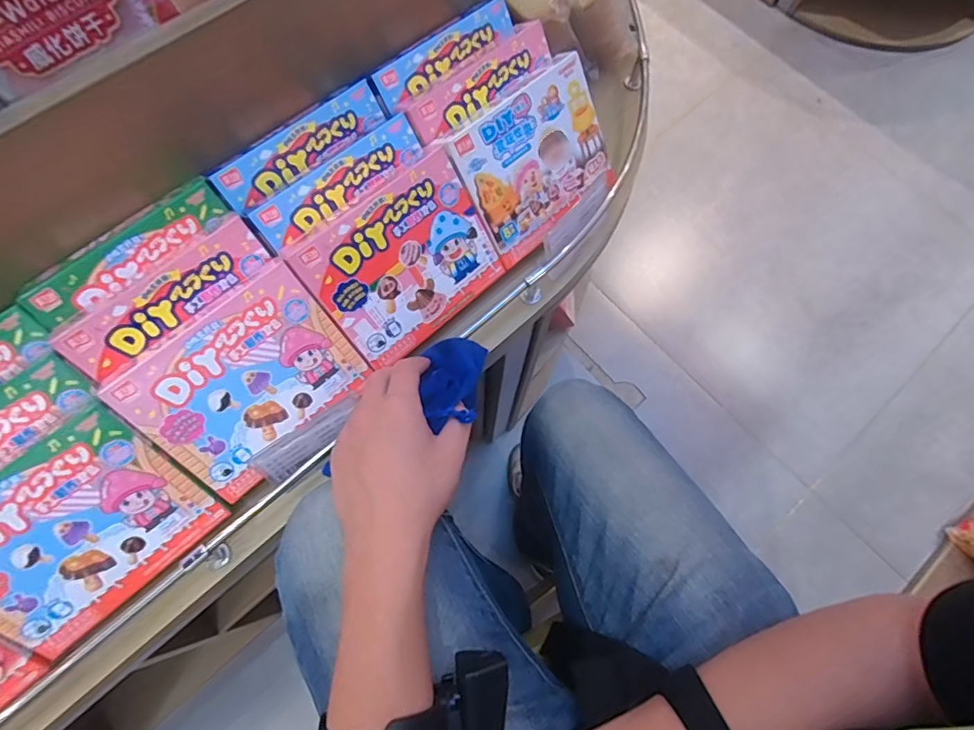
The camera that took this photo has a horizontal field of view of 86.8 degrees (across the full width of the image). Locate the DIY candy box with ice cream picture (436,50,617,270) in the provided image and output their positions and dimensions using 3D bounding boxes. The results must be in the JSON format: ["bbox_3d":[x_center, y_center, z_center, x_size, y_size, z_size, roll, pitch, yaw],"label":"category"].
[{"bbox_3d":[0.040,-0.187,0.476,0.151,0.124,0.031,-42,36,-13],"label":"DIY candy box with ice cream picture"}]

